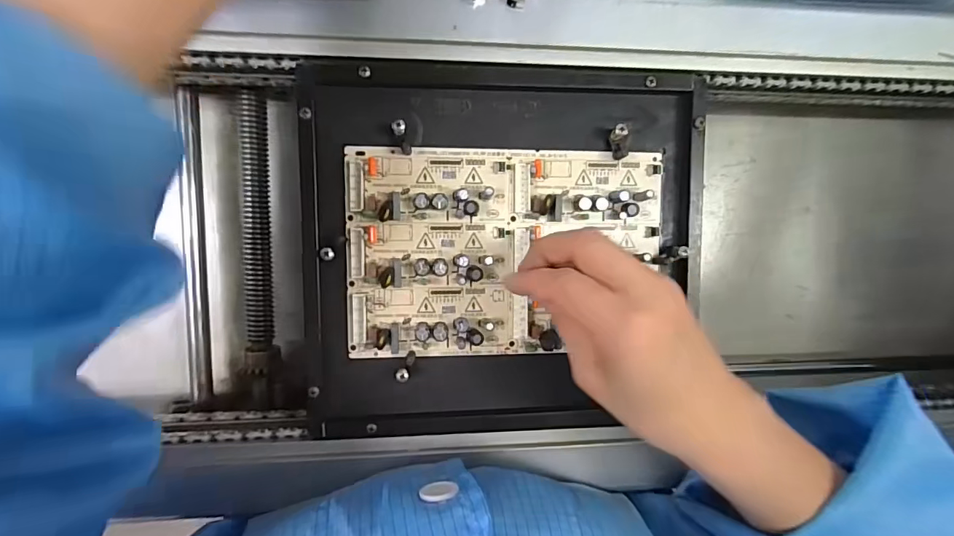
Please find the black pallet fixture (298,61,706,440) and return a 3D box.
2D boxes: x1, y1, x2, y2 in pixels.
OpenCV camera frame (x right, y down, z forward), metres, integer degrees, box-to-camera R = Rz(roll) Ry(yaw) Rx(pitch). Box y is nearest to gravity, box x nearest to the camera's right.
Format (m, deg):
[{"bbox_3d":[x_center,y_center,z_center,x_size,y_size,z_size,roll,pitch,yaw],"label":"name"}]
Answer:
[{"bbox_3d":[0.019,-0.008,0.307,0.251,0.019,0.237,0,97,-7],"label":"black pallet fixture"}]

